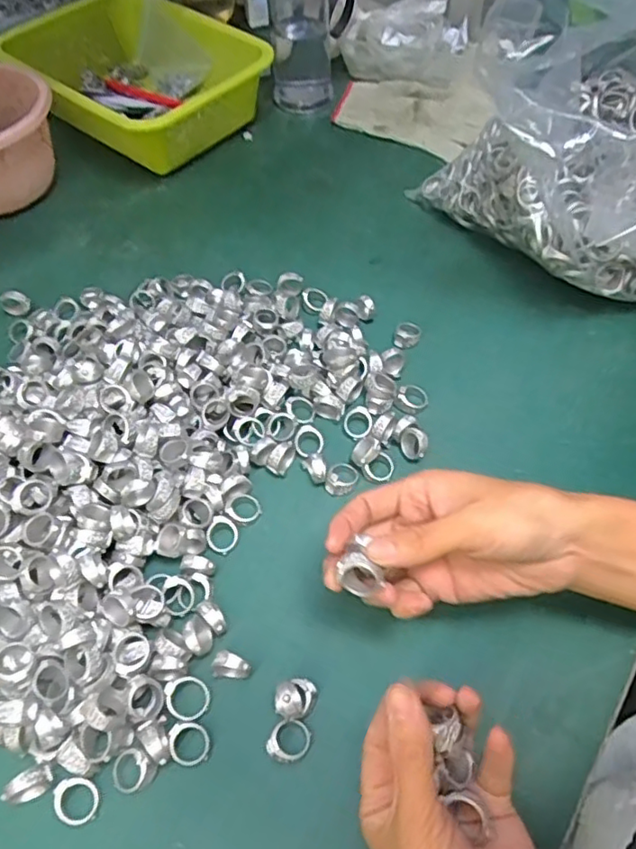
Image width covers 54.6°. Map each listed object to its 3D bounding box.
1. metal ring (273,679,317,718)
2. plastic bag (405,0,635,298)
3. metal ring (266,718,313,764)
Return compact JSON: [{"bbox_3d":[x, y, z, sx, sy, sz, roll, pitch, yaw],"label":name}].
[{"bbox_3d":[-0.012,0.149,0.336,0.023,0.024,0.019,-16,56,-8],"label":"metal ring"},{"bbox_3d":[0.204,-0.230,0.471,0.214,0.199,0.189,8,56,8],"label":"plastic bag"},{"bbox_3d":[-0.015,0.170,0.330,0.020,0.011,0.022,-1,55,2],"label":"metal ring"}]

